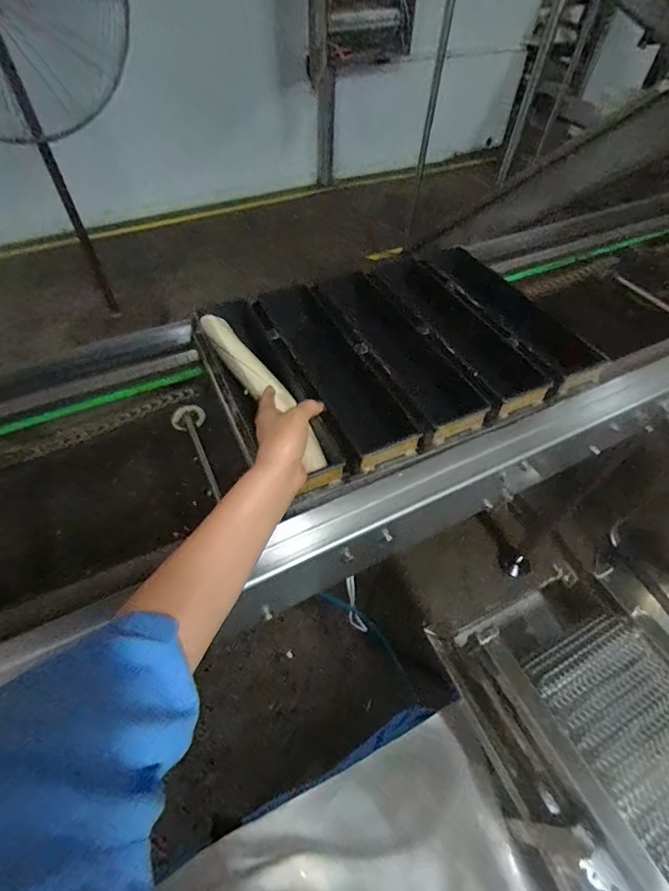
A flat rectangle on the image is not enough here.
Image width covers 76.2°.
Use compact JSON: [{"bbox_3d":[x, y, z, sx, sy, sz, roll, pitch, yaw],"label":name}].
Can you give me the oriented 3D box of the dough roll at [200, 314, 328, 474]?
[{"bbox_3d":[-0.106,-0.091,0.634,0.048,0.040,0.329,-30,66,-22],"label":"dough roll"}]

